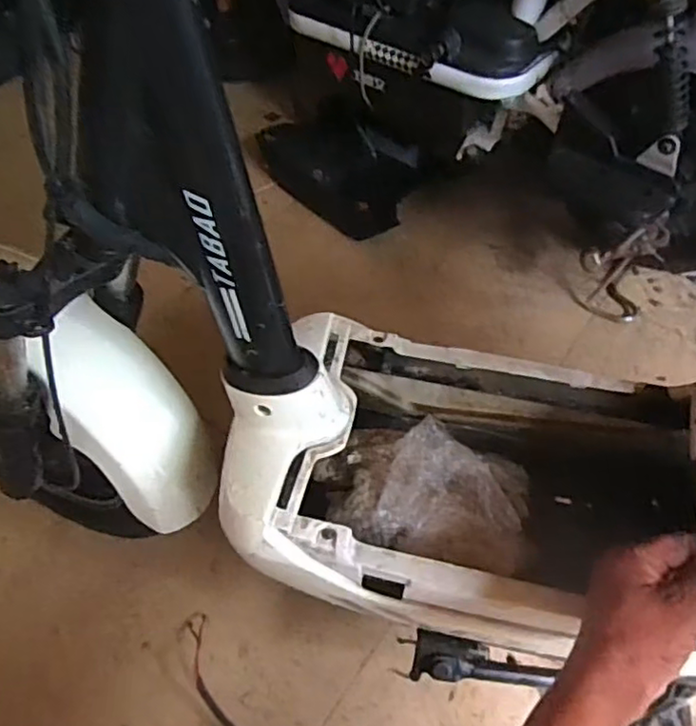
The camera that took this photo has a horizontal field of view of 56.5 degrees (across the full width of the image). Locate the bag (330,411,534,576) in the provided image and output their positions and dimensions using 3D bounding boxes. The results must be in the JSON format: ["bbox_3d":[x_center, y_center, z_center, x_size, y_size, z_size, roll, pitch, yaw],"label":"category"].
[{"bbox_3d":[0.082,0.119,0.623,0.199,0.063,0.129,8,54,4],"label":"bag"}]

